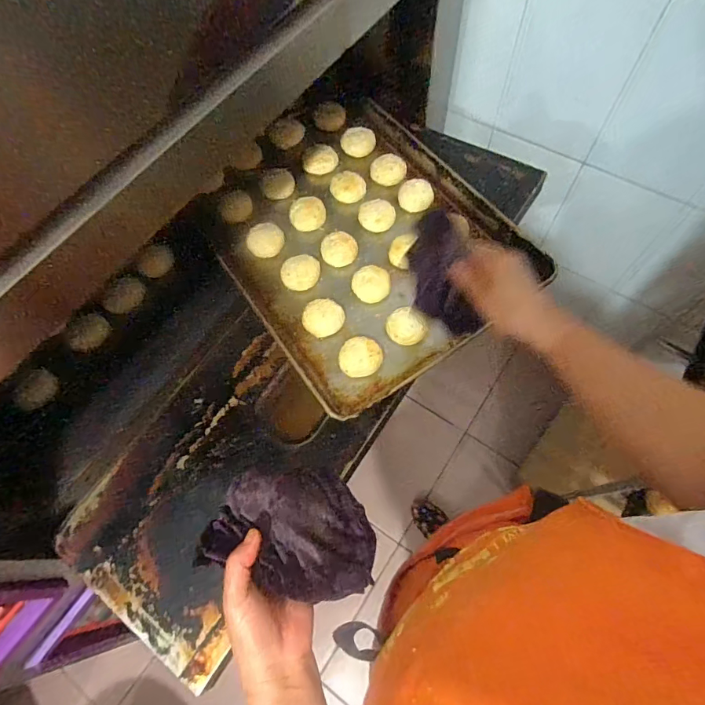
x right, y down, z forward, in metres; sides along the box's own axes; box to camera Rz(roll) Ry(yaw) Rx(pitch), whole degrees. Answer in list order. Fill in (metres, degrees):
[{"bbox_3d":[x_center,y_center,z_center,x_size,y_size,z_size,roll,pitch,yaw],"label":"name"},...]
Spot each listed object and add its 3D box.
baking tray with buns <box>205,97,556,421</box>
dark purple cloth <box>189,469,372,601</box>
[{"bbox_3d":[-0.003,-0.208,0.733,0.414,0.062,0.543,-33,69,-11],"label":"baking tray with buns"},{"bbox_3d":[-0.061,0.168,0.411,0.158,0.034,0.111,4,67,4],"label":"dark purple cloth"}]

